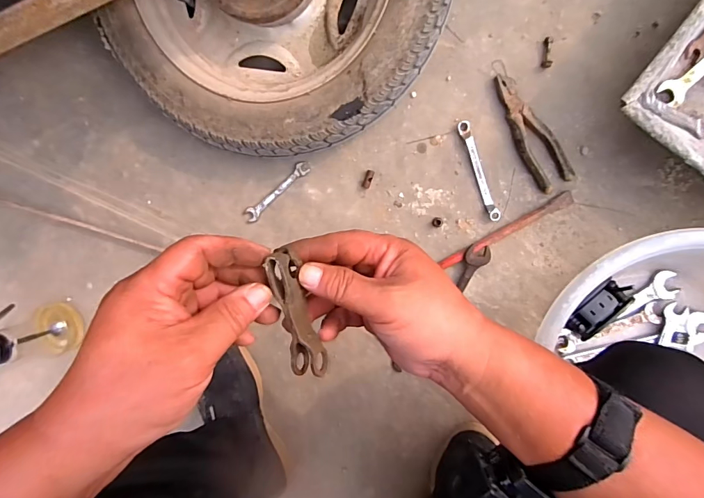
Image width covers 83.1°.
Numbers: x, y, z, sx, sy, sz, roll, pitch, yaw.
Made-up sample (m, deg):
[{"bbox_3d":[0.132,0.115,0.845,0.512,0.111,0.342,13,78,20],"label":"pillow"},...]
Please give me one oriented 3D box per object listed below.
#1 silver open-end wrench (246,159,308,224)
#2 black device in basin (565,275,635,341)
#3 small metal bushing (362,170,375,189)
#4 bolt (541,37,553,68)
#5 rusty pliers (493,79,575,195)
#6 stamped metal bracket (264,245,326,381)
[{"bbox_3d":[-0.110,-0.084,0.580,0.121,0.005,0.020,-39,92,10],"label":"silver open-end wrench"},{"bbox_3d":[0.334,0.080,0.537,0.039,0.024,0.090,45,100,-1],"label":"black device in basin"},{"bbox_3d":[0.023,-0.099,0.565,0.012,0.007,0.026,20,99,3],"label":"small metal bushing"},{"bbox_3d":[0.257,-0.258,0.520,0.013,0.008,0.039,0,98,6],"label":"bolt"},{"bbox_3d":[0.234,-0.153,0.529,0.047,0.016,0.164,-35,93,9],"label":"rusty pliers"},{"bbox_3d":[-0.038,0.045,0.264,0.022,0.019,0.087,-13,107,8],"label":"stamped metal bracket"}]

